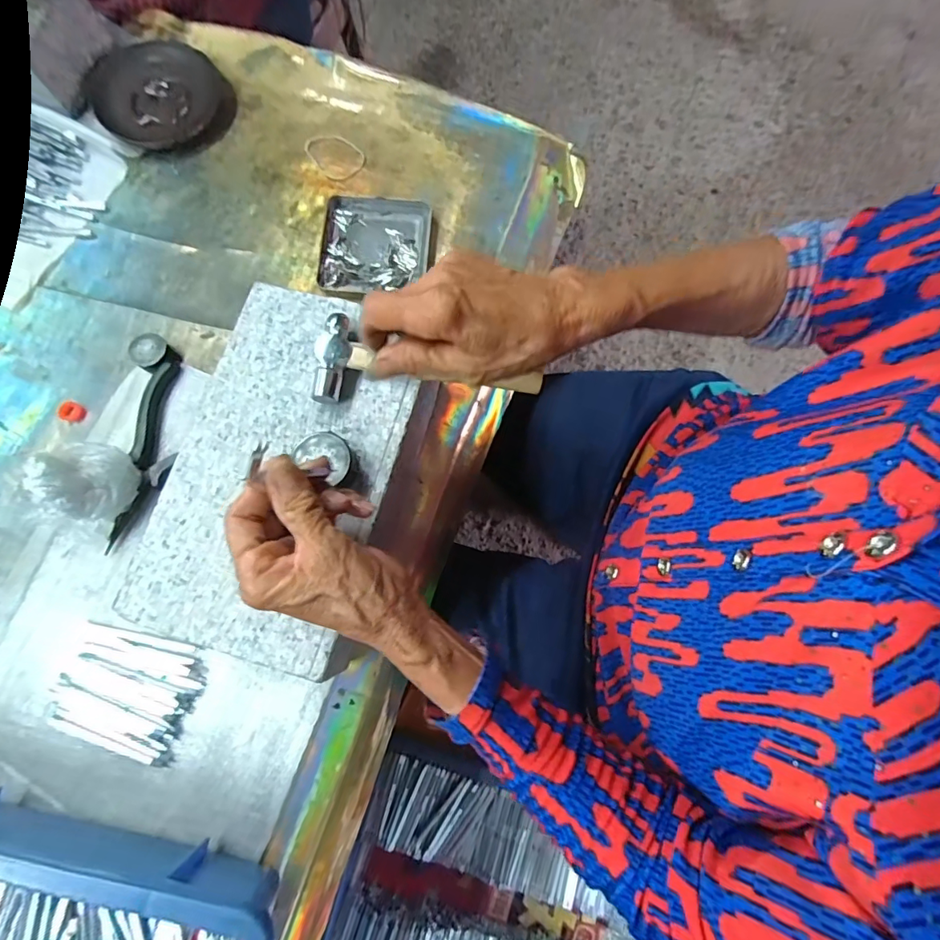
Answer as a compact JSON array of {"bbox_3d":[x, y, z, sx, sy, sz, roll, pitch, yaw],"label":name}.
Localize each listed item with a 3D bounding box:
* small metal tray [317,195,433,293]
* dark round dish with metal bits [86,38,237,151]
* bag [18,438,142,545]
[{"bbox_3d":[-0.088,-0.207,0.449,0.098,0.012,0.095,3,78,1],"label":"small metal tray"},{"bbox_3d":[-0.312,-0.379,0.493,0.121,0.023,0.139,-36,80,-7],"label":"dark round dish with metal bits"},{"bbox_3d":[-0.284,0.013,0.365,0.052,0.066,0.068,16,77,5],"label":"bag"}]

